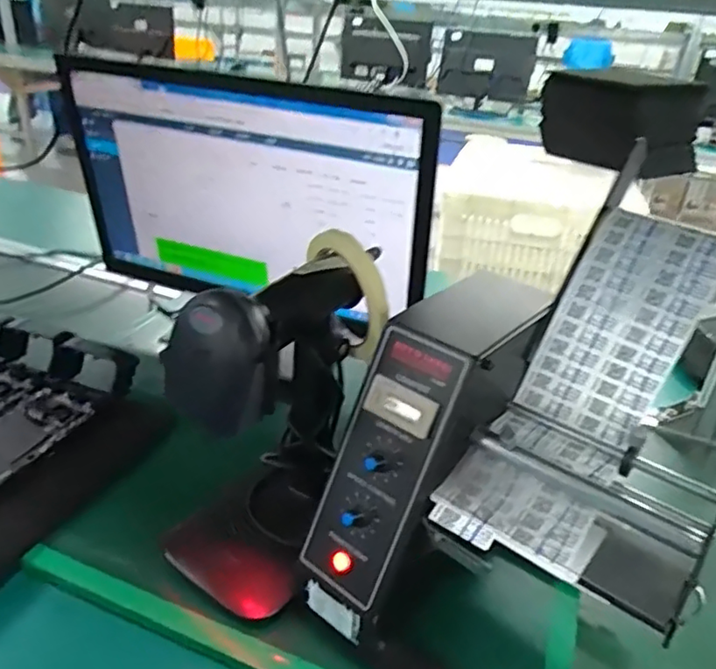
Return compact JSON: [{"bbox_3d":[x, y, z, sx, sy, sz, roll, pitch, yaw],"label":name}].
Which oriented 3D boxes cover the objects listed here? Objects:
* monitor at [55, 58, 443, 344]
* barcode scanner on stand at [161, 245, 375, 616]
[{"bbox_3d":[-0.125,-0.154,0.660,0.424,0.247,0.057,15,36,18],"label":"monitor"},{"bbox_3d":[-0.080,0.062,0.458,0.103,0.243,0.149,15,30,20],"label":"barcode scanner on stand"}]

